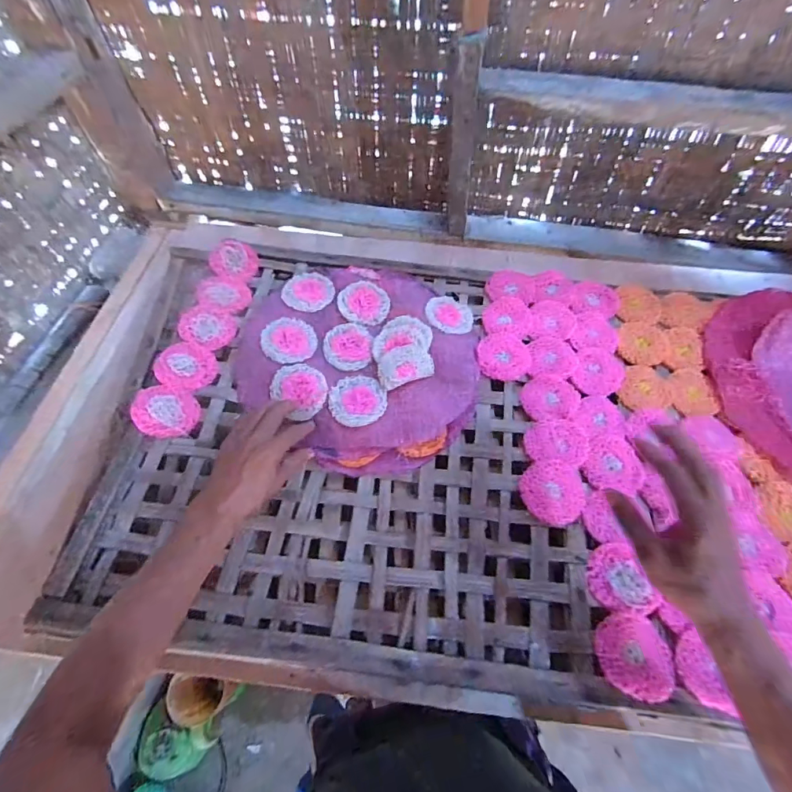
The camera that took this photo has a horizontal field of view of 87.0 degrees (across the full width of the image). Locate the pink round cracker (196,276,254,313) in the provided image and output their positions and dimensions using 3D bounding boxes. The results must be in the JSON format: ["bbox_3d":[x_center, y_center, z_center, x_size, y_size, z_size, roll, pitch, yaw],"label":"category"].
[{"bbox_3d":[-0.270,-0.159,0.655,0.078,0.016,0.066,-5,60,-4],"label":"pink round cracker"}]

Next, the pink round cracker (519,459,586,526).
[{"bbox_3d":[0.196,0.120,0.521,0.077,0.010,0.081,1,60,-1],"label":"pink round cracker"}]

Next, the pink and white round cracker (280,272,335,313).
[{"bbox_3d":[-0.139,-0.166,0.657,0.077,0.007,0.088,-32,65,-18],"label":"pink and white round cracker"}]

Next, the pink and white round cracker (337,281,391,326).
[{"bbox_3d":[-0.050,-0.147,0.648,0.078,0.007,0.079,1,60,-1],"label":"pink and white round cracker"}]

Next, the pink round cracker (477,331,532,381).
[{"bbox_3d":[0.163,-0.062,0.627,0.078,0.007,0.080,7,60,3],"label":"pink round cracker"}]

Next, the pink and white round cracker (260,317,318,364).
[{"bbox_3d":[-0.155,-0.082,0.607,0.073,0.009,0.079,1,60,-1],"label":"pink and white round cracker"}]

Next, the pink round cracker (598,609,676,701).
[{"bbox_3d":[0.249,0.268,0.432,0.075,0.007,0.076,1,60,-1],"label":"pink round cracker"}]

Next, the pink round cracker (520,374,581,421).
[{"bbox_3d":[0.218,0.002,0.590,0.077,0.014,0.076,1,60,-1],"label":"pink round cracker"}]

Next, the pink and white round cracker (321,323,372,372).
[{"bbox_3d":[-0.070,-0.073,0.615,0.071,0.011,0.076,1,60,-1],"label":"pink and white round cracker"}]

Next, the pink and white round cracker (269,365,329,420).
[{"bbox_3d":[-0.132,-0.009,0.573,0.068,0.013,0.080,-39,68,-21],"label":"pink and white round cracker"}]

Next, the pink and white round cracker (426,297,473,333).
[{"bbox_3d":[0.084,-0.130,0.659,0.073,0.011,0.075,4,60,1],"label":"pink and white round cracker"}]

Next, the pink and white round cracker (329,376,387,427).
[{"bbox_3d":[-0.052,0.005,0.569,0.075,0.007,0.073,1,60,-1],"label":"pink and white round cracker"}]

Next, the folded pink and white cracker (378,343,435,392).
[{"bbox_3d":[0.012,-0.043,0.591,0.079,0.017,0.053,-20,62,-13],"label":"folded pink and white cracker"}]

